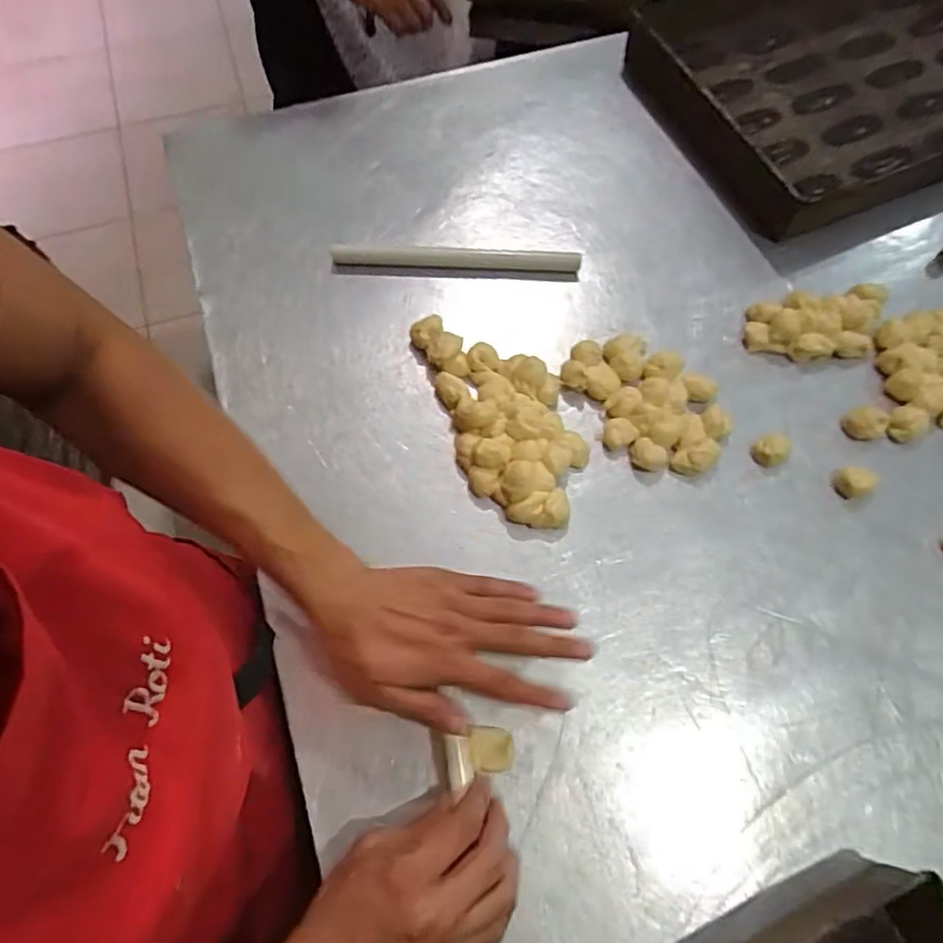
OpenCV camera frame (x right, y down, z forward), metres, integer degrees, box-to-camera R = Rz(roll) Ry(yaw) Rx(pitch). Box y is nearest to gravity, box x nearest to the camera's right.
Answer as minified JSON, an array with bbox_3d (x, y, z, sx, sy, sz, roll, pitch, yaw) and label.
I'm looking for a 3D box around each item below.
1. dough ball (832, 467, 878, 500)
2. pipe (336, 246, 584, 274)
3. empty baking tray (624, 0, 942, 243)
[{"bbox_3d":[0.361,0.009,0.582,0.032,0.021,0.030,0,66,0],"label":"dough ball"},{"bbox_3d":[-0.017,-0.235,0.683,0.269,0.018,0.023,3,66,1],"label":"pipe"},{"bbox_3d":[0.503,-0.521,0.772,0.527,0.075,0.401,-23,68,-10],"label":"empty baking tray"}]

